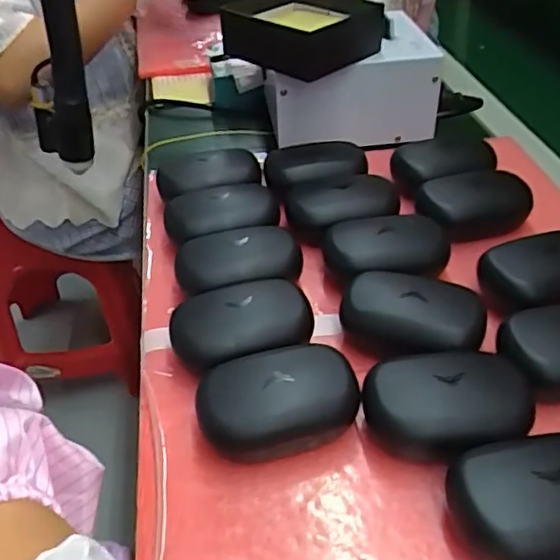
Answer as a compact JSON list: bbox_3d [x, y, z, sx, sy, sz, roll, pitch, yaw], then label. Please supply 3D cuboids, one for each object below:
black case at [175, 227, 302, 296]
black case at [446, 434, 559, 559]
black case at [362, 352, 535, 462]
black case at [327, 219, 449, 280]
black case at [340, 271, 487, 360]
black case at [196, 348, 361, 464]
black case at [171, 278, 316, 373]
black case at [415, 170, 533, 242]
[{"bbox_3d":[-0.026,-0.009,0.411,0.086,0.030,0.053,-7,41,-5],"label":"black case"},{"bbox_3d":[0.122,0.102,0.275,0.082,0.035,0.059,-9,41,-8],"label":"black case"},{"bbox_3d":[0.088,0.067,0.317,0.083,0.034,0.059,-6,41,-4],"label":"black case"},{"bbox_3d":[0.076,-0.017,0.415,0.084,0.035,0.044,-5,41,-4],"label":"black case"},{"bbox_3d":[0.081,0.023,0.368,0.084,0.036,0.052,9,42,13],"label":"black case"},{"bbox_3d":[-0.001,0.065,0.325,0.085,0.038,0.056,-6,41,-4],"label":"black case"},{"bbox_3d":[-0.023,0.032,0.368,0.083,0.037,0.055,-14,42,-13],"label":"black case"},{"bbox_3d":[0.150,-0.059,0.458,0.078,0.033,0.044,-10,42,-10],"label":"black case"}]

